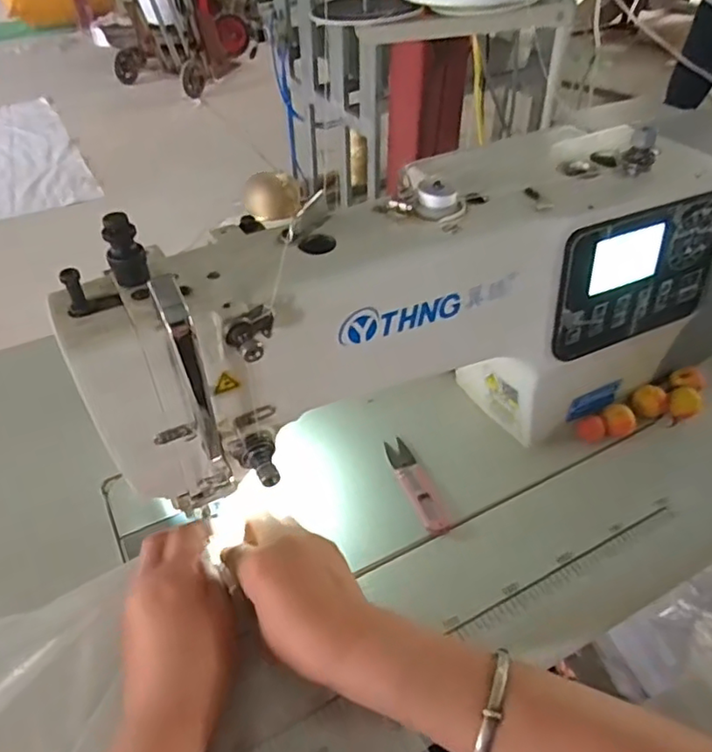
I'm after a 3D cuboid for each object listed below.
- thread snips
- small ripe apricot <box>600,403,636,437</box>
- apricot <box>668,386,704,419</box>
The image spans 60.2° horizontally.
[{"bbox_3d":[0.050,0.091,0.516,0.023,0.010,0.103,-12,45,-12],"label":"thread snips"},{"bbox_3d":[0.234,0.039,0.547,0.026,0.024,0.022,33,52,30],"label":"small ripe apricot"},{"bbox_3d":[0.300,0.024,0.560,0.026,0.023,0.021,24,49,24],"label":"apricot"}]

